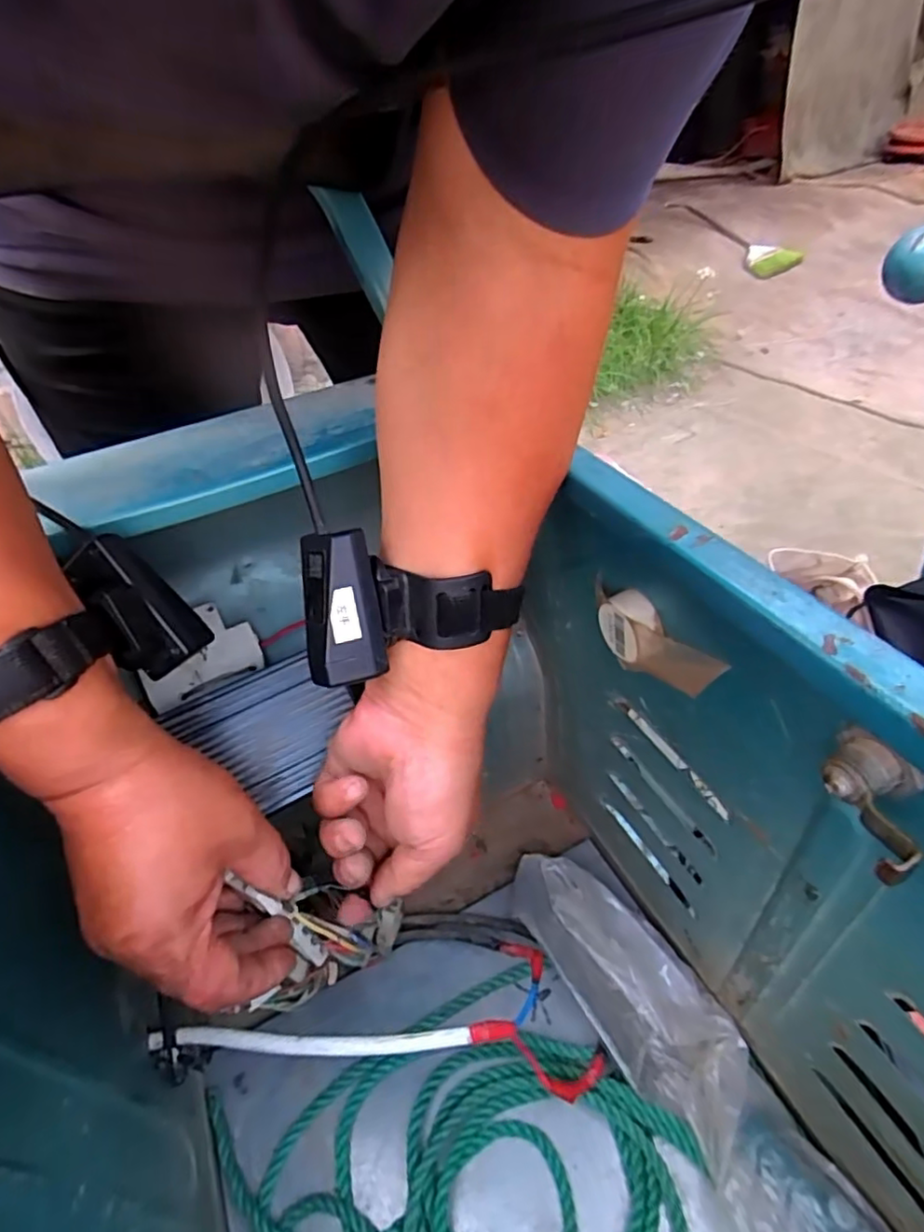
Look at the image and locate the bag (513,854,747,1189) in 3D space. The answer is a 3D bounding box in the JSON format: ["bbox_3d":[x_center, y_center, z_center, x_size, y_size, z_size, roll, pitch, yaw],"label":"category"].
[{"bbox_3d":[0.112,0.242,0.412,0.080,0.041,0.196,-29,46,-23],"label":"bag"}]

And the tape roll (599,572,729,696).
[{"bbox_3d":[0.094,0.014,0.308,0.015,0.035,0.078,-23,44,-18],"label":"tape roll"}]

